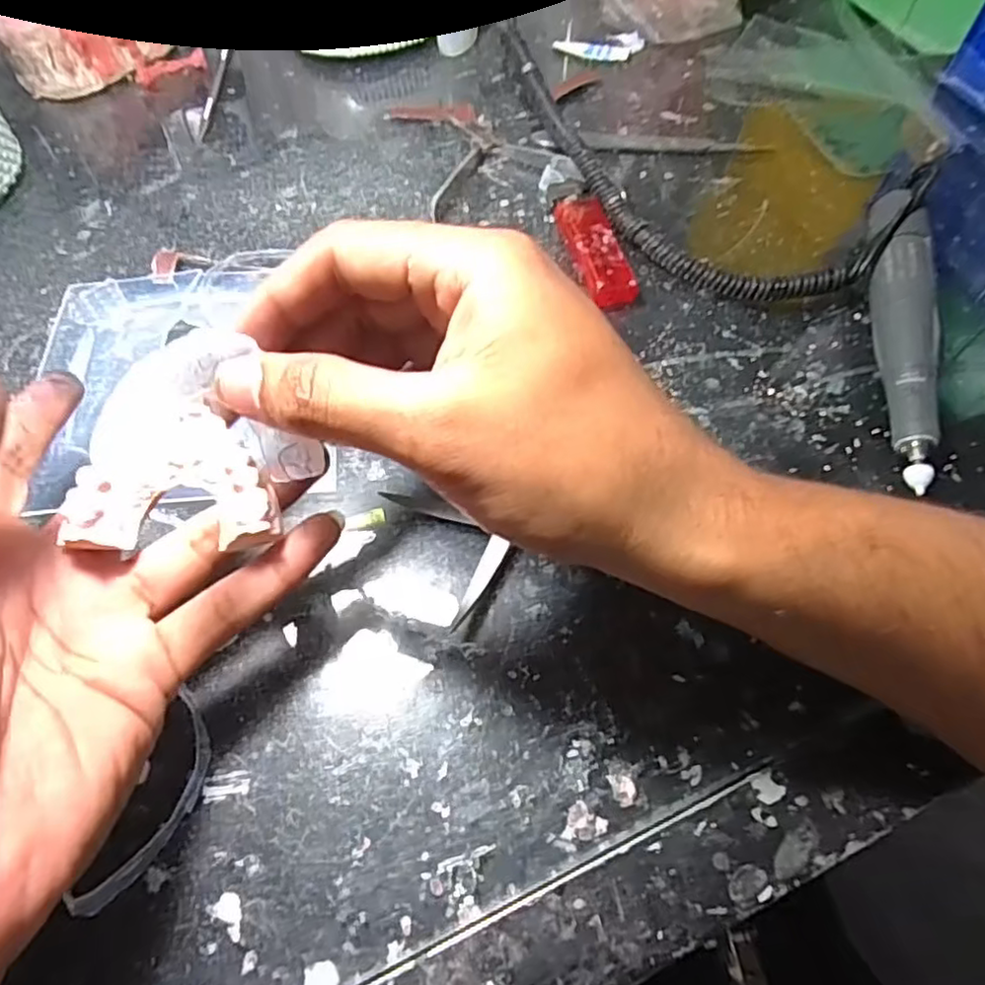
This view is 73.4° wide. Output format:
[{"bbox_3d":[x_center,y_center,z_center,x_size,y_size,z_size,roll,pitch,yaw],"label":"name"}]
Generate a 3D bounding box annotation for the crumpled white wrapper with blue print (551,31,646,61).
[{"bbox_3d":[0.072,-0.295,0.436,0.060,0.009,0.020,-6,61,-4],"label":"crumpled white wrapper with blue print"}]

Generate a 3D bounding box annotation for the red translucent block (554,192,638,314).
[{"bbox_3d":[0.051,-0.120,0.331,0.025,0.013,0.066,-10,61,-7],"label":"red translucent block"}]

